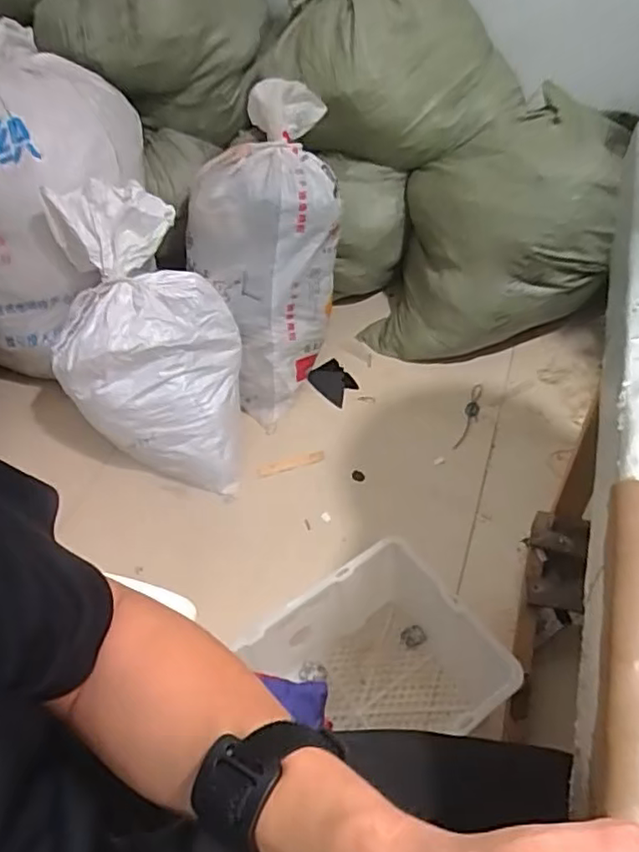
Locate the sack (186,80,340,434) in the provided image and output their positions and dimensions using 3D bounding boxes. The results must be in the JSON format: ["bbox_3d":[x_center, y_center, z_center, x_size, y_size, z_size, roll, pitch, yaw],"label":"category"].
[{"bbox_3d":[-0.131,-0.352,1.339,0.330,0.689,0.207,3,17,9],"label":"sack"}]

